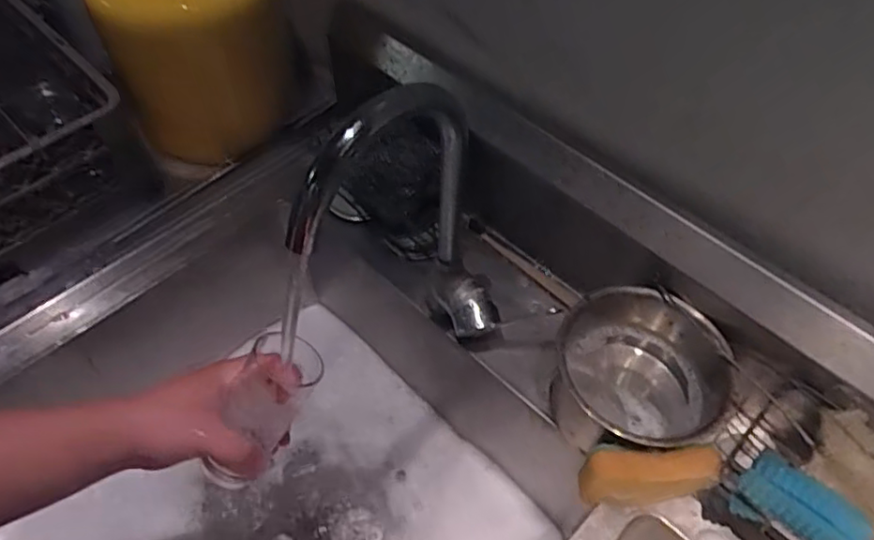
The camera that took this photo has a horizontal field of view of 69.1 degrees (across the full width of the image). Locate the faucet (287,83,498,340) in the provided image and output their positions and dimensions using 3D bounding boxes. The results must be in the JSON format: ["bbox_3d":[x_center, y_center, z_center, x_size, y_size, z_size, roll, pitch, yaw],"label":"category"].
[{"bbox_3d":[-0.033,-0.023,0.535,0.174,0.309,0.087,-18,57,-14],"label":"faucet"}]

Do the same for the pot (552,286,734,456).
[{"bbox_3d":[0.185,0.103,0.590,0.136,0.096,0.145,1,54,-1],"label":"pot"}]

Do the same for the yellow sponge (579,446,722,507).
[{"bbox_3d":[0.182,0.178,0.544,0.110,0.053,0.034,-2,54,-3],"label":"yellow sponge"}]

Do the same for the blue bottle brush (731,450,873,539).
[{"bbox_3d":[0.368,0.239,0.451,0.306,0.060,0.066,37,61,22],"label":"blue bottle brush"}]

